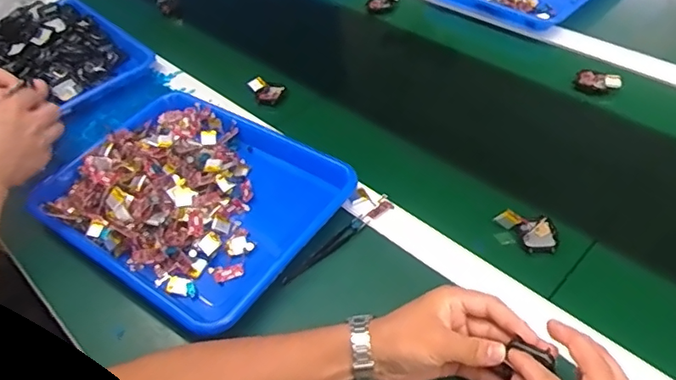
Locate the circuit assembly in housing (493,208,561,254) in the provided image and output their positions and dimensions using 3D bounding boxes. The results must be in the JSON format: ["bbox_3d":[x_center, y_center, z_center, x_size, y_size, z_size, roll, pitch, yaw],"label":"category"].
[{"bbox_3d":[0.205,0.041,0.575,0.042,0.018,0.063,-30,51,-20],"label":"circuit assembly in housing"}]

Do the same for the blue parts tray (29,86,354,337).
[{"bbox_3d":[-0.173,-0.001,0.637,0.332,0.042,0.257,24,54,27],"label":"blue parts tray"}]

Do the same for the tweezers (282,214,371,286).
[{"bbox_3d":[-0.010,0.065,0.588,0.015,0.009,0.118,33,59,32],"label":"tweezers"}]

